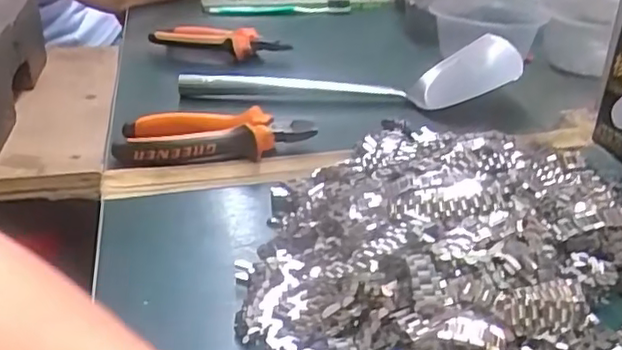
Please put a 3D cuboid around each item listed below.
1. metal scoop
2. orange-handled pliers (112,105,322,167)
[{"bbox_3d":[0.036,-0.101,0.601,0.296,0.051,0.102,6,30,8],"label":"metal scoop"},{"bbox_3d":[-0.075,-0.032,0.499,0.147,0.031,0.056,-5,30,-10],"label":"orange-handled pliers"}]

